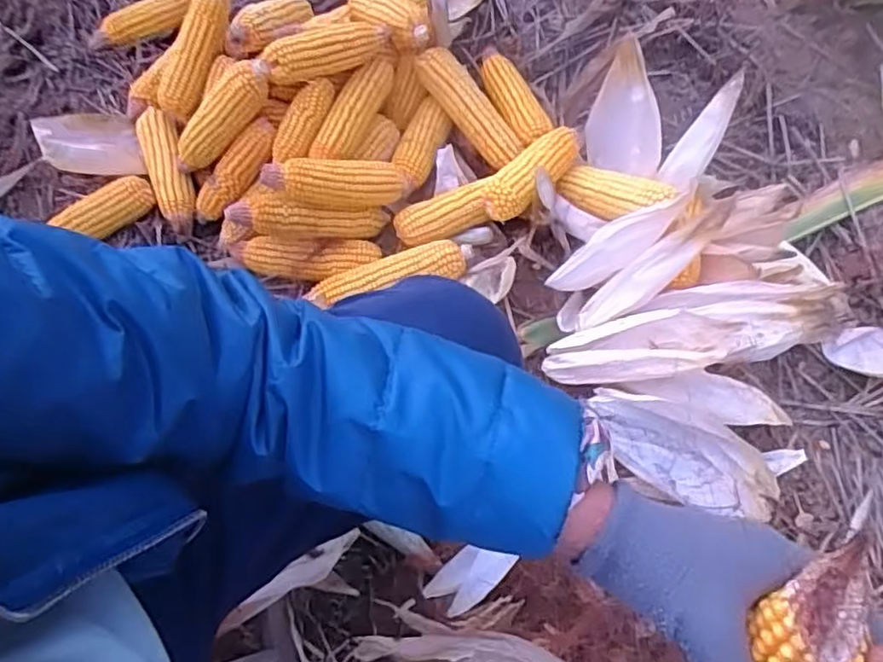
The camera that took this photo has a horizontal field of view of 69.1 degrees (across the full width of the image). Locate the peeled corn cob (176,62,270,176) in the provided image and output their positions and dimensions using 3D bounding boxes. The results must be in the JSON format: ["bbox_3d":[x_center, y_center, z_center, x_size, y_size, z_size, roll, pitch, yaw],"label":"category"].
[{"bbox_3d":[-0.297,-0.279,0.852,0.185,0.048,0.053,-35,63,30],"label":"peeled corn cob"}]

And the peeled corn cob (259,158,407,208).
[{"bbox_3d":[-0.134,-0.190,0.811,0.175,0.047,0.047,-1,64,-20],"label":"peeled corn cob"}]

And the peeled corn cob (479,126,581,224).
[{"bbox_3d":[0.114,-0.198,0.824,0.059,0.054,0.151,39,73,17],"label":"peeled corn cob"}]

